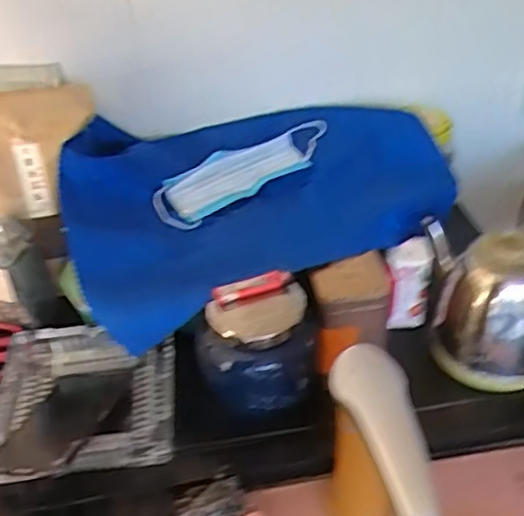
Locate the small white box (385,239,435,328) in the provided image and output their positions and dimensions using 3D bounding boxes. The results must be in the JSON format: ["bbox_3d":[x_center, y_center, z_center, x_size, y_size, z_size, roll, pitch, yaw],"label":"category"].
[{"bbox_3d":[0.173,0.032,0.759,0.050,0.111,0.036,3,38,10],"label":"small white box"}]

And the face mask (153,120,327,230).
[{"bbox_3d":[-0.022,-0.111,0.821,0.242,0.015,0.079,-29,63,-16],"label":"face mask"}]

